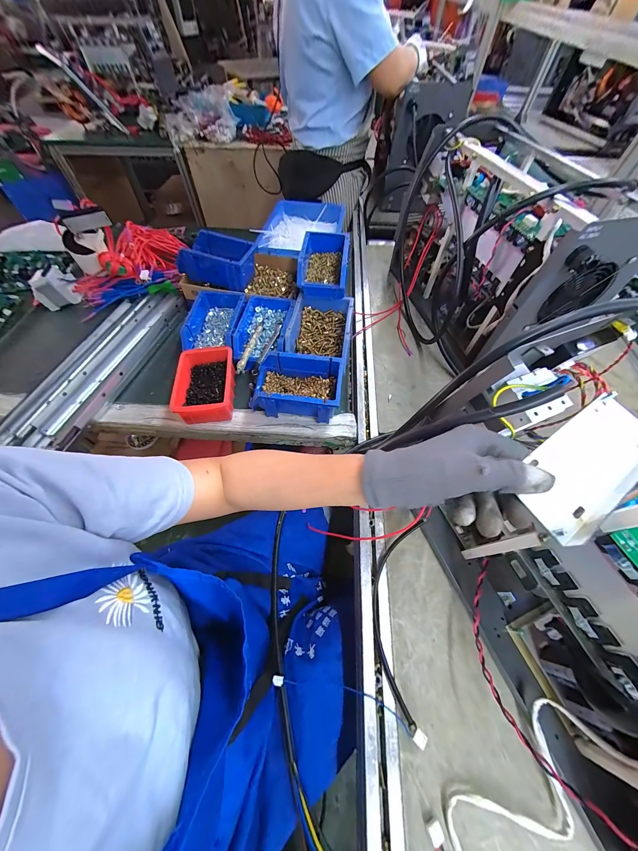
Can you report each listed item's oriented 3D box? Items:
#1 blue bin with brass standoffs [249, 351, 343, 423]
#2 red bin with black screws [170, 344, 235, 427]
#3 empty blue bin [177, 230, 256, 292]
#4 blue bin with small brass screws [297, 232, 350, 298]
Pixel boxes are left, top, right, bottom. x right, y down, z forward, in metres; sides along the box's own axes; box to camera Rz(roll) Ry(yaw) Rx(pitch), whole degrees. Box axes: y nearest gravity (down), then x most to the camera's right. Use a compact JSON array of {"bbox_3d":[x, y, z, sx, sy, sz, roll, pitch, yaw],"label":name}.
[{"bbox_3d":[-0.040,-0.071,0.514,0.159,0.071,0.105,8,60,4],"label":"blue bin with brass standoffs"},{"bbox_3d":[-0.212,-0.076,0.523,0.100,0.055,0.150,-6,60,-4],"label":"red bin with black screws"},{"bbox_3d":[-0.233,-0.388,0.654,0.161,0.082,0.104,7,60,4],"label":"empty blue bin"},{"bbox_3d":[0.012,-0.360,0.616,0.100,0.061,0.166,4,59,2],"label":"blue bin with small brass screws"}]

